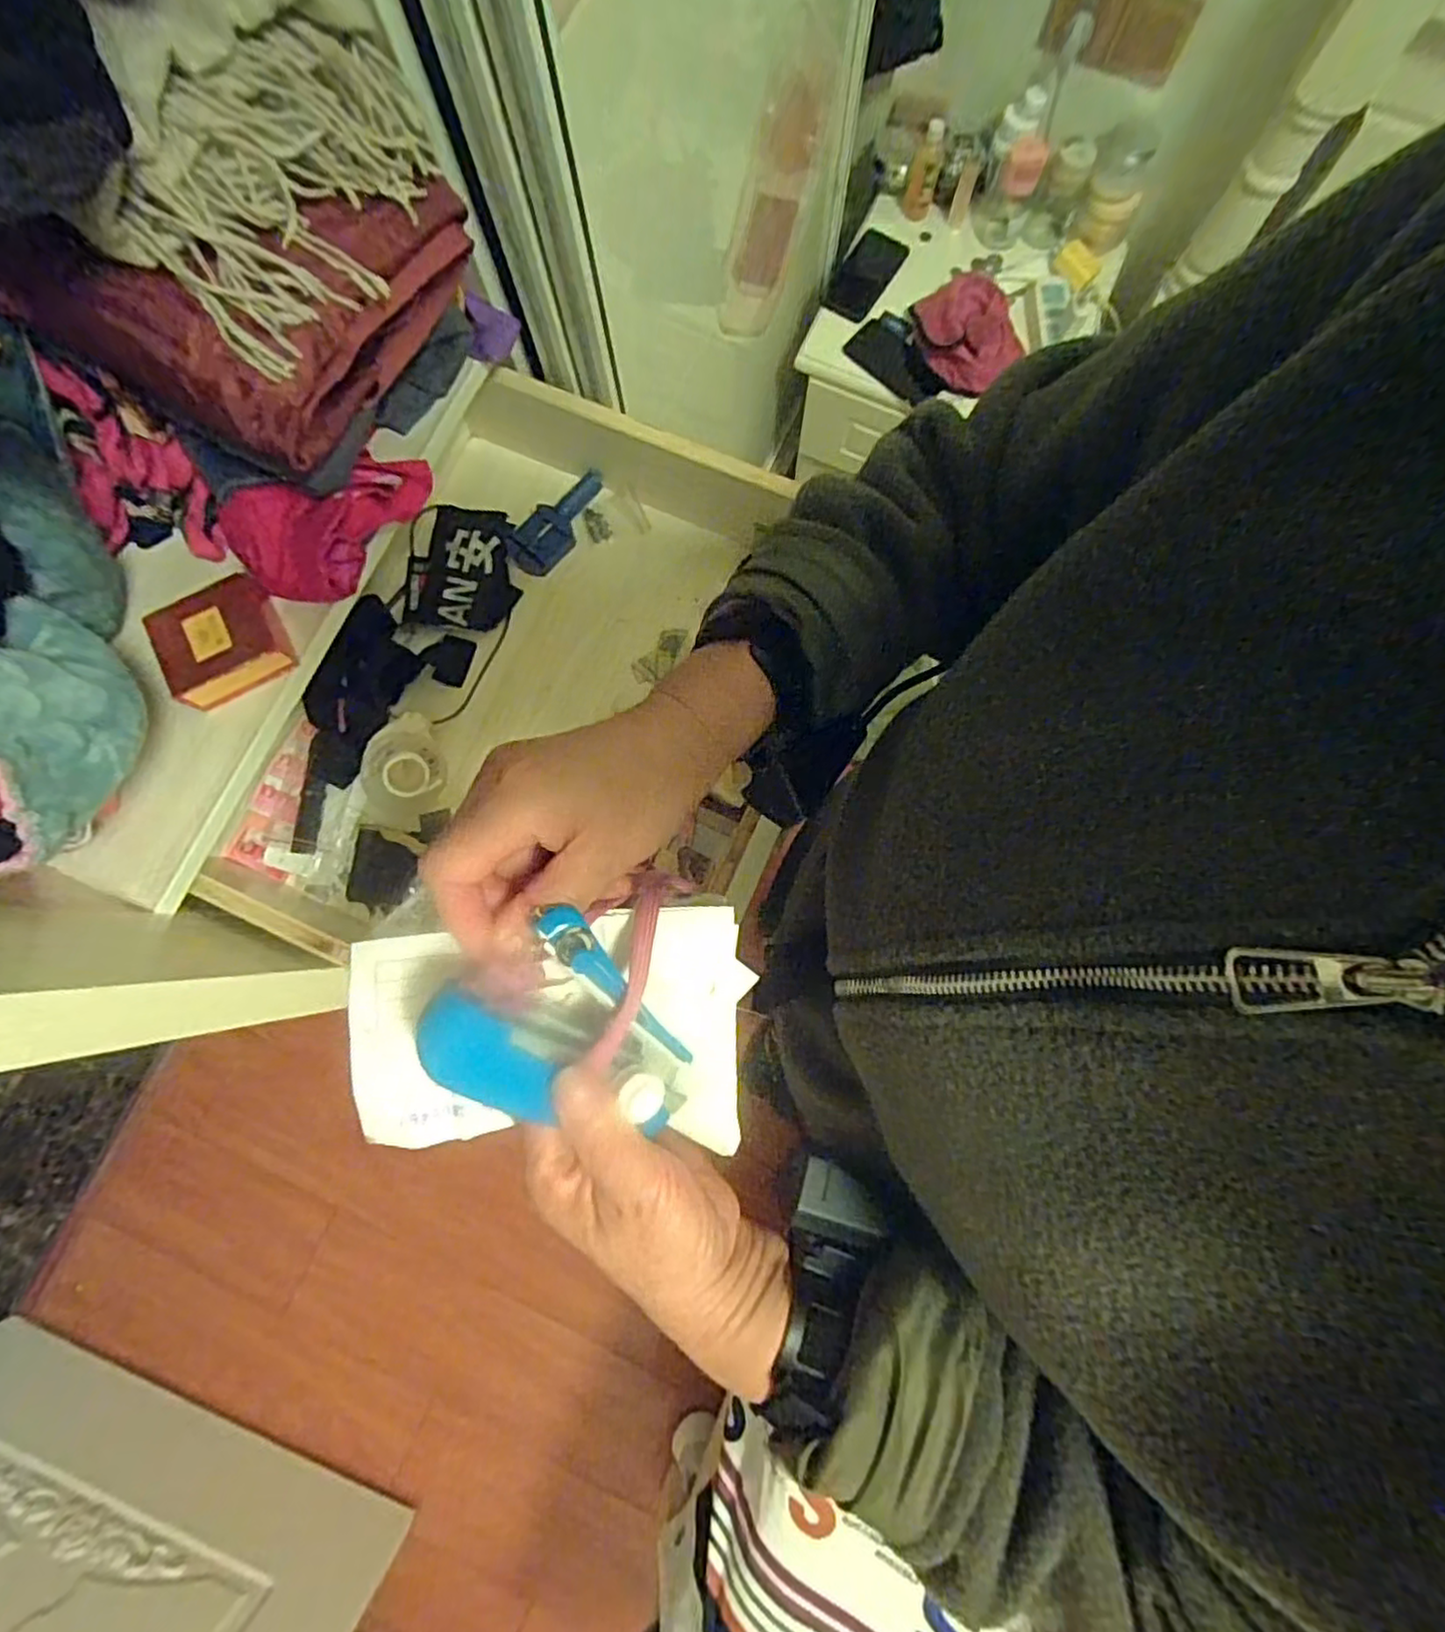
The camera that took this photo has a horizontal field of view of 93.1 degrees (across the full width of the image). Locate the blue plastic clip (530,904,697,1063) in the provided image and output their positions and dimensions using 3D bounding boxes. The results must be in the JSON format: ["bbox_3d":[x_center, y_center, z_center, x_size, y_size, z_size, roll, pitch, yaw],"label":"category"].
[{"bbox_3d":[-0.039,0.066,0.261,0.015,0.012,0.088,-39,119,-6],"label":"blue plastic clip"}]

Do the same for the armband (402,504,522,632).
[{"bbox_3d":[-0.246,-0.239,0.653,0.092,0.028,0.127,4,80,1],"label":"armband"}]

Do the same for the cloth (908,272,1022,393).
[{"bbox_3d":[0.352,-0.721,1.008,0.118,0.059,0.168,-14,80,-2],"label":"cloth"}]

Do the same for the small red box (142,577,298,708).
[{"bbox_3d":[-0.364,-0.129,0.498,0.084,0.026,0.072,-31,81,-5],"label":"small red box"}]

